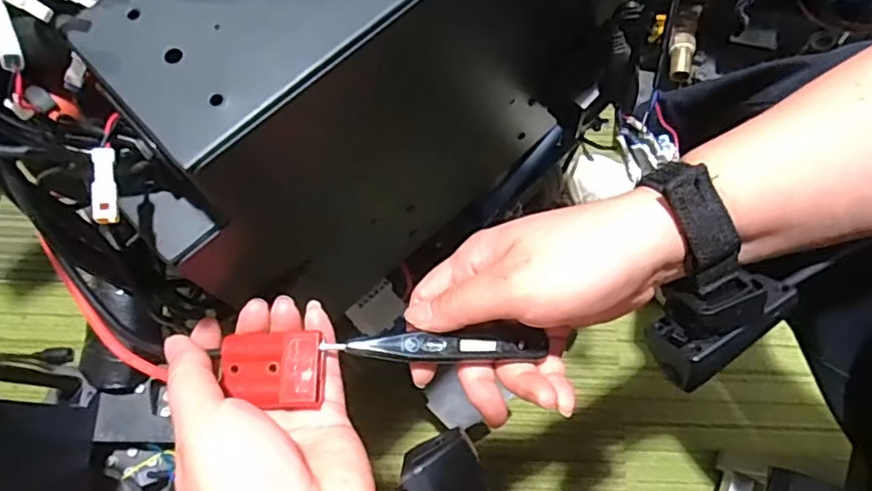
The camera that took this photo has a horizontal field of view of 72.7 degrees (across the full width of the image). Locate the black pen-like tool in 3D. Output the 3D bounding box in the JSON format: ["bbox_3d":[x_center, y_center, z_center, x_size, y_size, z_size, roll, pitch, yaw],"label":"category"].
[{"bbox_3d":[0.003,0.048,0.288,0.097,0.008,0.016,-1,72,-7],"label":"black pen-like tool"}]

